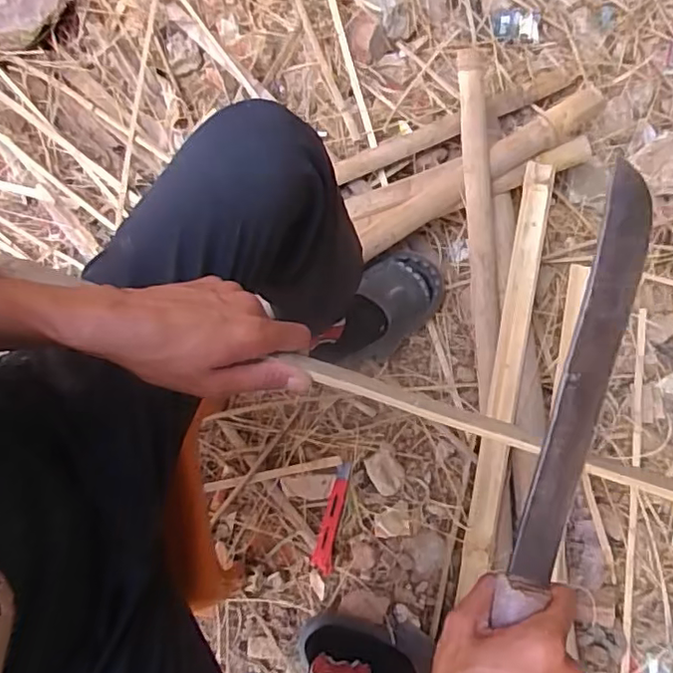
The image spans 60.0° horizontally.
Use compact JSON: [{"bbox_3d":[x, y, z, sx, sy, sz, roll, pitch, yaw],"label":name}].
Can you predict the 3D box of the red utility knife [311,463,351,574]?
[{"bbox_3d":[-0.009,0.281,0.912,0.032,0.014,0.166,11,77,3],"label":"red utility knife"}]

